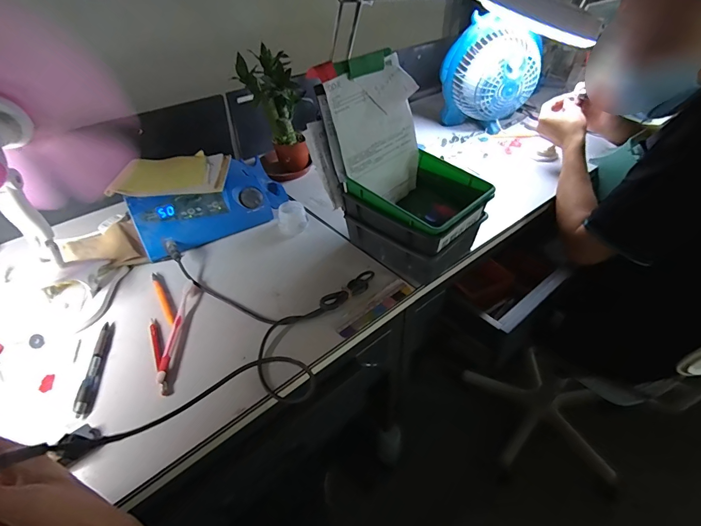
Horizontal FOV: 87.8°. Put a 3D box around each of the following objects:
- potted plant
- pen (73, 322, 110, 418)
[{"bbox_3d":[-0.157,-0.301,0.779,0.130,0.250,0.103,-1,41,1],"label":"potted plant"},{"bbox_3d":[-0.323,0.129,0.460,0.013,0.007,0.134,-9,42,-8],"label":"pen"}]

